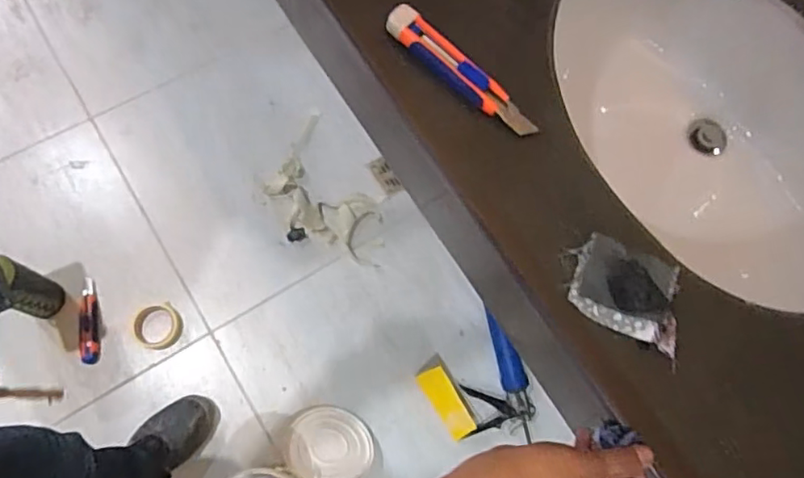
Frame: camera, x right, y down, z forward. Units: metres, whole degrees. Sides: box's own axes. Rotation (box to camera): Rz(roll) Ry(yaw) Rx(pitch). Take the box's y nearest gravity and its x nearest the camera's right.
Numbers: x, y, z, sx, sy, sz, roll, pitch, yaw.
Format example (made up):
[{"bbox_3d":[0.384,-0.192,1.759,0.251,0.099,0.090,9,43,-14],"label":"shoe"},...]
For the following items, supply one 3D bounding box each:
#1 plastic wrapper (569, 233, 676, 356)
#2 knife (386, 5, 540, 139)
[{"bbox_3d":[0.193,0.044,0.497,0.097,0.012,0.073,23,72,3],"label":"plastic wrapper"},{"bbox_3d":[0.055,-0.158,0.547,0.173,0.020,0.032,43,74,9],"label":"knife"}]

